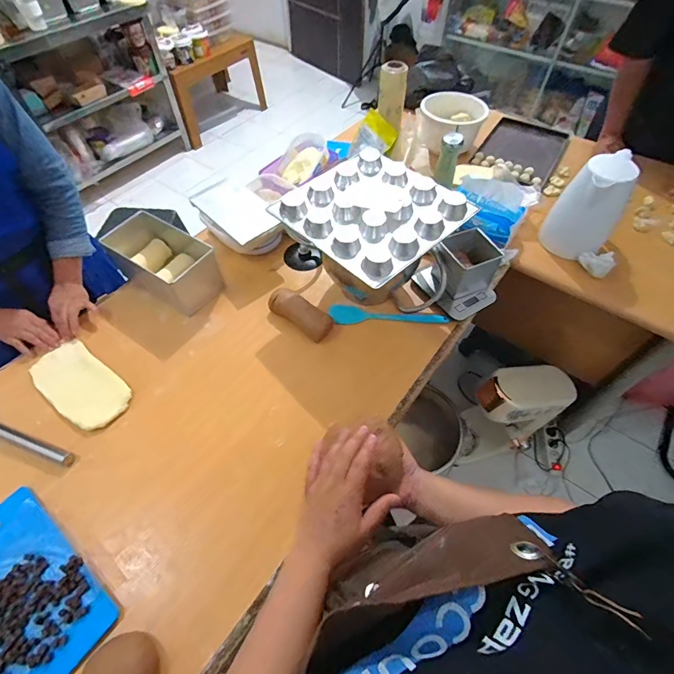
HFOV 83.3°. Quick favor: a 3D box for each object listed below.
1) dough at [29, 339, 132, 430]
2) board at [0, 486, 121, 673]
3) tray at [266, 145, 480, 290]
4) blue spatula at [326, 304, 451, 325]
[{"bbox_3d":[-0.523,0.095,0.772,0.238,0.005,0.113,32,61,21],"label":"dough"},{"bbox_3d":[-0.485,0.394,0.560,0.280,0.018,0.199,34,63,17],"label":"board"},{"bbox_3d":[0.068,-0.253,0.751,0.295,0.032,0.303,-39,64,-24],"label":"tray"},{"bbox_3d":[0.117,-0.051,0.865,0.264,0.021,0.056,3,55,2],"label":"blue spatula"}]

